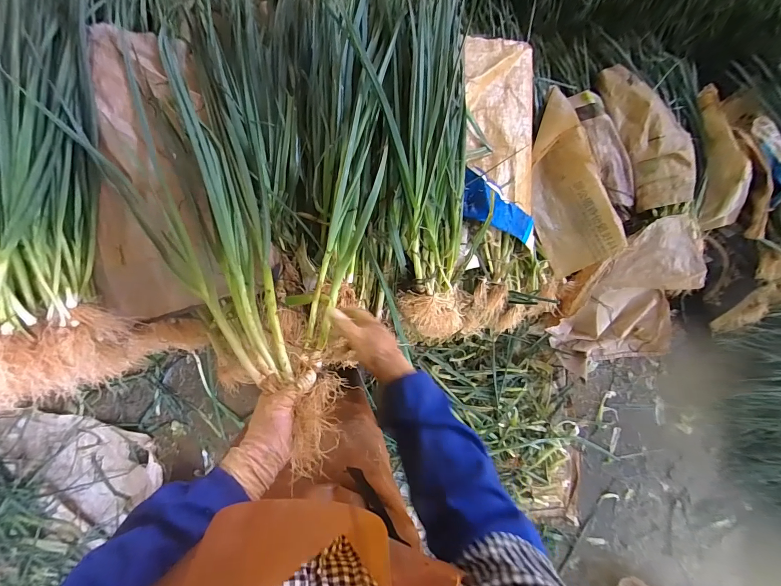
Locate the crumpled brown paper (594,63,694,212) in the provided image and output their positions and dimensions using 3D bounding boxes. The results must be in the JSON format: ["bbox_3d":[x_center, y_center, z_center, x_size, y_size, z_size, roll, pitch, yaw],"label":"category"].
[{"bbox_3d":[0.734,-0.455,1.019,0.164,0.120,0.428,-13,94,-8],"label":"crumpled brown paper"}]

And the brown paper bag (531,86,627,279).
[{"bbox_3d":[0.437,-0.281,0.902,0.171,0.106,0.462,-18,94,-7],"label":"brown paper bag"}]

